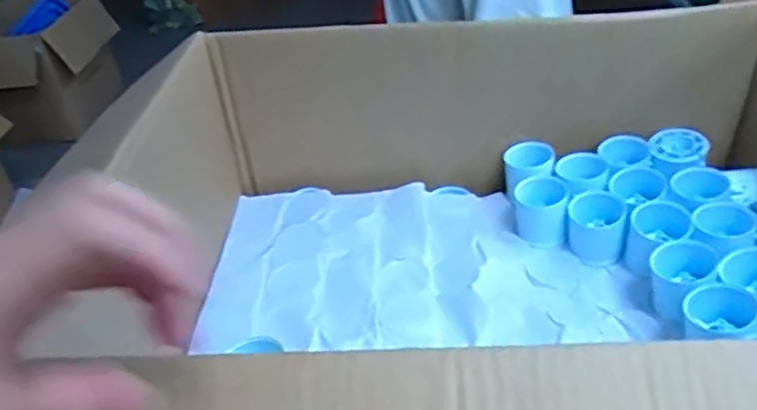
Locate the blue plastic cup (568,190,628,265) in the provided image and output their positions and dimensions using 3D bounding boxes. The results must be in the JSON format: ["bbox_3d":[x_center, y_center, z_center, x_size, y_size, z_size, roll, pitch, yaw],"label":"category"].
[{"bbox_3d":[0.214,0.020,0.628,0.050,0.053,0.050,4,36,13],"label":"blue plastic cup"}]

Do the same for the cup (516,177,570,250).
[{"bbox_3d":[0.166,0.004,0.651,0.051,0.054,0.054,1,36,9],"label":"cup"}]

